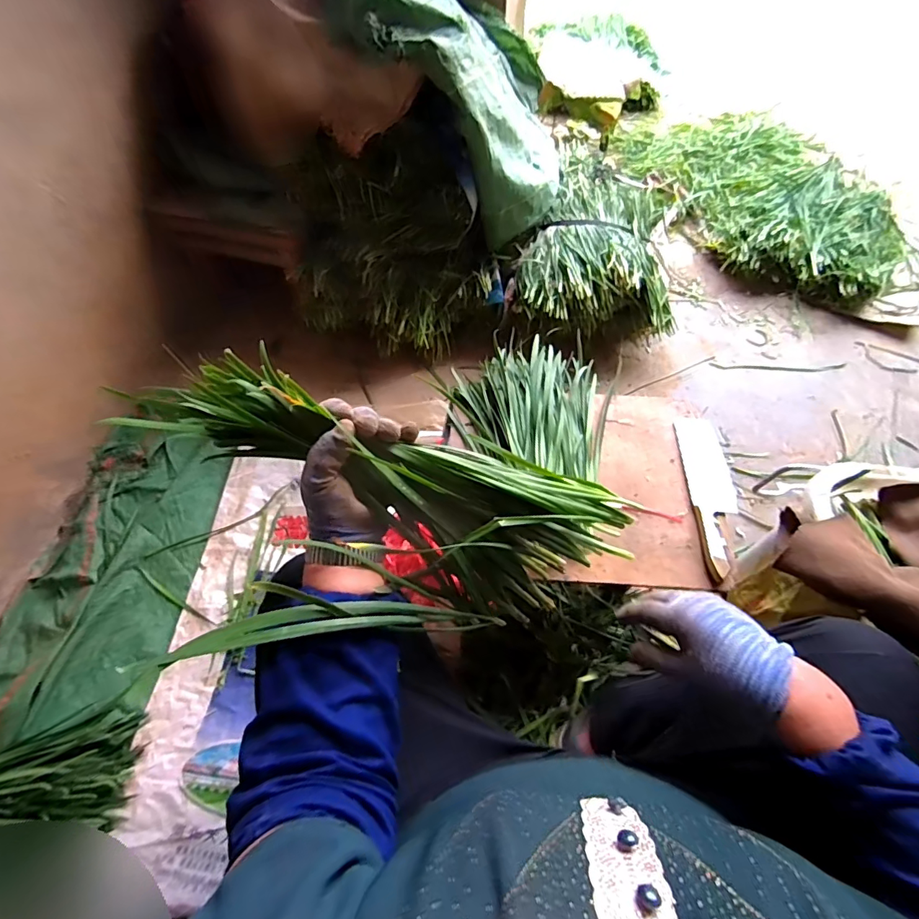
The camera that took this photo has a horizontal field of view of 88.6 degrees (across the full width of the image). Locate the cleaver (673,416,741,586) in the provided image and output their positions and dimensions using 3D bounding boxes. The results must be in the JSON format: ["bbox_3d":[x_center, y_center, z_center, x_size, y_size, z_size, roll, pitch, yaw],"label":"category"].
[{"bbox_3d":[0.404,0.051,0.747,0.075,0.026,0.281,4,61,3],"label":"cleaver"}]

